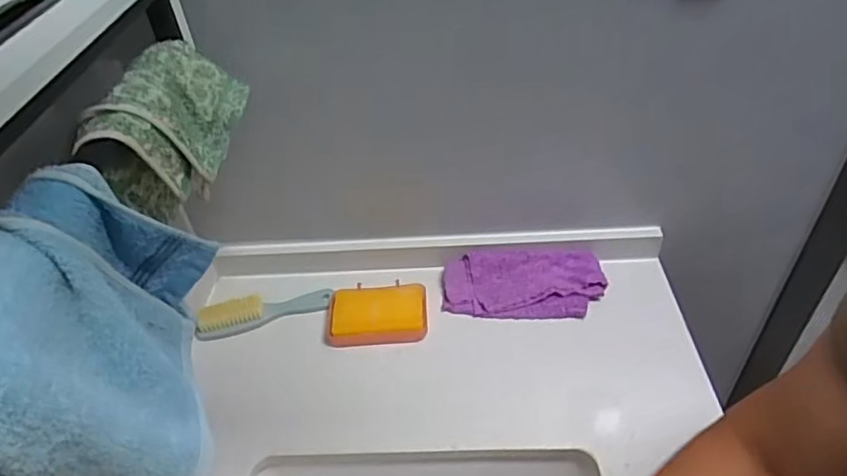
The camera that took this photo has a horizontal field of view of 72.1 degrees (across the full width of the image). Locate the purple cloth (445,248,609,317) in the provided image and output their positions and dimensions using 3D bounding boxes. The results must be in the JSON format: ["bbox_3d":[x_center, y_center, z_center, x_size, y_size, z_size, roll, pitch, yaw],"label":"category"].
[{"bbox_3d":[0.119,0.056,0.701,0.187,0.015,0.088,-4,57,6],"label":"purple cloth"}]

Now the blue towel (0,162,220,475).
[{"bbox_3d":[-0.196,0.076,0.339,0.087,0.160,0.192,4,42,10],"label":"blue towel"}]

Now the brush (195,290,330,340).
[{"bbox_3d":[-0.194,0.085,0.705,0.160,0.033,0.029,-13,42,-9],"label":"brush"}]

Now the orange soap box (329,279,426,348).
[{"bbox_3d":[-0.055,0.089,0.686,0.119,0.031,0.071,-3,42,3],"label":"orange soap box"}]

